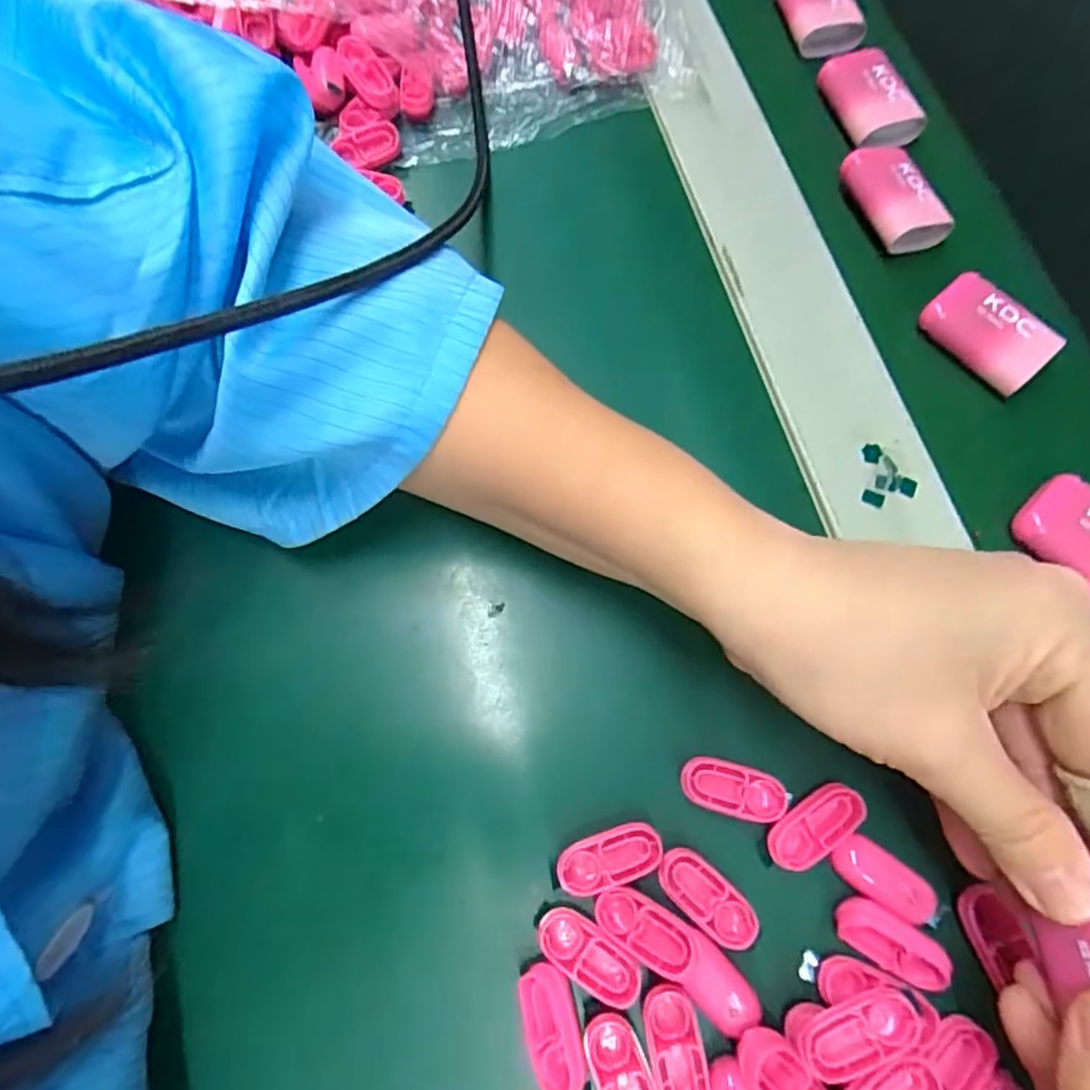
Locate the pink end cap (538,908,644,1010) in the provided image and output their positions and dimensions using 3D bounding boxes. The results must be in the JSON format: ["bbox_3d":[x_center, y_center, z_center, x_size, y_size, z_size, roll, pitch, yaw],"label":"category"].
[{"bbox_3d":[0.014,0.127,0.204,0.033,0.010,0.016,35,74,10],"label":"pink end cap"}]

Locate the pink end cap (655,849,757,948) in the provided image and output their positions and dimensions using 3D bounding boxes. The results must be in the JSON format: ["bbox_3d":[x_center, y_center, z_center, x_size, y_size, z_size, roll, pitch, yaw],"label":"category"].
[{"bbox_3d":[0.051,0.111,0.205,0.035,0.004,0.016,38,75,11],"label":"pink end cap"}]

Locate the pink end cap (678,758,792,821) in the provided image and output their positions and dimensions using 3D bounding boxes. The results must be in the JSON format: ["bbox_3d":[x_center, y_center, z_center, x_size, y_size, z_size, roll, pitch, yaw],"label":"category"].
[{"bbox_3d":[0.062,0.081,0.217,0.034,0.005,0.016,15,72,4],"label":"pink end cap"}]

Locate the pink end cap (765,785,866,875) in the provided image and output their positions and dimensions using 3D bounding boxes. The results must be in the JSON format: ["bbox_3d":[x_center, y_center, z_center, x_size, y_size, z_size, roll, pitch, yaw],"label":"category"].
[{"bbox_3d":[0.088,0.091,0.213,0.034,0.004,0.016,-34,75,-12],"label":"pink end cap"}]

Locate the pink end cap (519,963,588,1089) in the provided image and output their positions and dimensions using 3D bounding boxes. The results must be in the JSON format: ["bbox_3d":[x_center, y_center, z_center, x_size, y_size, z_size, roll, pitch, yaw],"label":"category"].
[{"bbox_3d":[0.002,0.144,0.194,0.016,0.005,0.034,-12,72,-5],"label":"pink end cap"}]

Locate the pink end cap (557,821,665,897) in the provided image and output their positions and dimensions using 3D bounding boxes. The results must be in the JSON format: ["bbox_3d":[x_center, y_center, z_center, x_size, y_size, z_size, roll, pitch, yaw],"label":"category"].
[{"bbox_3d":[0.021,0.101,0.209,0.034,0.004,0.015,-19,73,-8],"label":"pink end cap"}]

